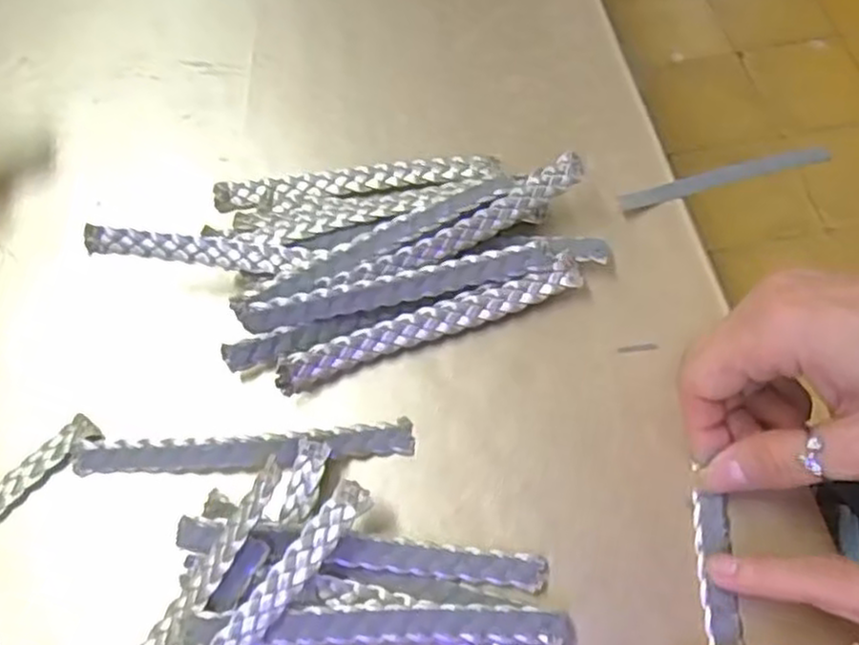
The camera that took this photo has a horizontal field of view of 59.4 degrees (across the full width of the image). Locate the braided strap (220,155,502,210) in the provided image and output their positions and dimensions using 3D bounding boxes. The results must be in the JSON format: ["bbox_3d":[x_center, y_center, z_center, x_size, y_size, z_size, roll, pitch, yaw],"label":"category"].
[{"bbox_3d":[-0.034,-0.067,0.360,0.134,0.007,0.016,-6,63,-3],"label":"braided strap"}]

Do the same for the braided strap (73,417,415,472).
[{"bbox_3d":[-0.074,0.051,0.302,0.134,0.012,0.015,-3,63,-2],"label":"braided strap"}]

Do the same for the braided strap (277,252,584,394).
[{"bbox_3d":[0.001,0.000,0.322,0.135,0.014,0.013,-19,65,-10],"label":"braided strap"}]

